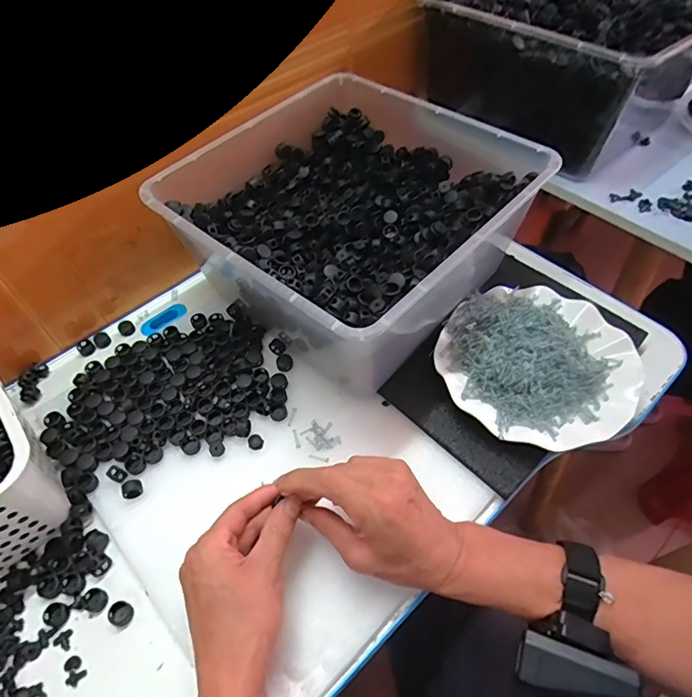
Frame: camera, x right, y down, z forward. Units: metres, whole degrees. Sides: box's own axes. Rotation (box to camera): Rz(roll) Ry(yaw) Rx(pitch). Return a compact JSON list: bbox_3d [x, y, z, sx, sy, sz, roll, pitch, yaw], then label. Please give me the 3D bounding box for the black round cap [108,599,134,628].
[{"bbox_3d":[-0.179,0.211,0.388,0.020,0.004,0.017,21,58,17],"label":"black round cap"}]

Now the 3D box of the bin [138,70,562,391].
[{"bbox_3d":[0.005,-0.128,0.522,0.296,0.145,0.295,35,63,25],"label":"bin"}]

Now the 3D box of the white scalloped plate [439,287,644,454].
[{"bbox_3d":[0.187,0.015,0.480,0.175,0.039,0.176,-1,54,2],"label":"white scalloped plate"}]

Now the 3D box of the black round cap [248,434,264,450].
[{"bbox_3d":[-0.086,0.089,0.463,0.014,0.005,0.014,-1,54,2],"label":"black round cap"}]

